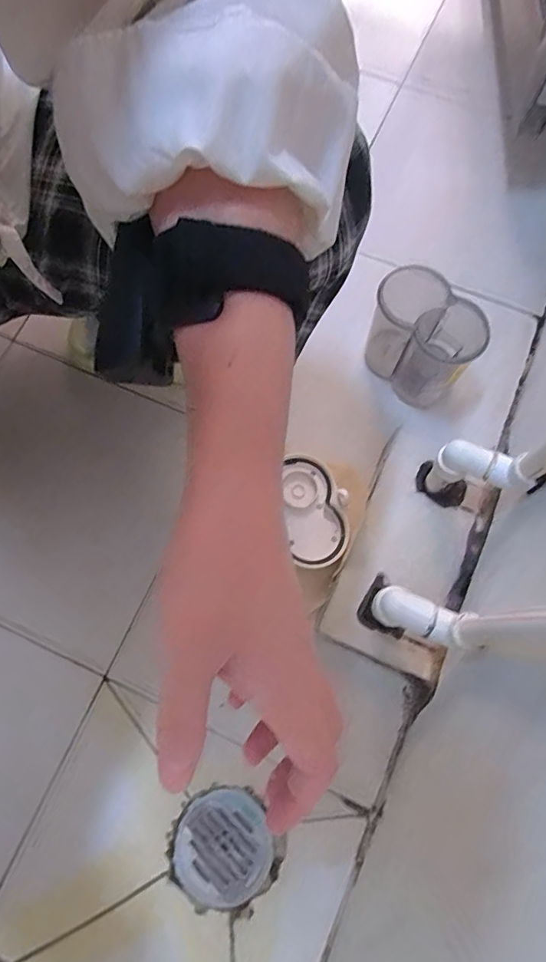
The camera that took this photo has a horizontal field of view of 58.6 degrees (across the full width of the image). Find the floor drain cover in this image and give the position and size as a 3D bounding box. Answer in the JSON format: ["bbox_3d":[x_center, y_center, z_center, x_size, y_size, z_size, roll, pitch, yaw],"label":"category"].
[{"bbox_3d":[-0.050,0.359,0.477,0.093,0.004,0.096,-26,76,-6],"label":"floor drain cover"}]

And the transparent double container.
[{"bbox_3d":[0.164,-0.160,0.550,0.126,0.118,0.081,39,79,10],"label":"transparent double container"}]

